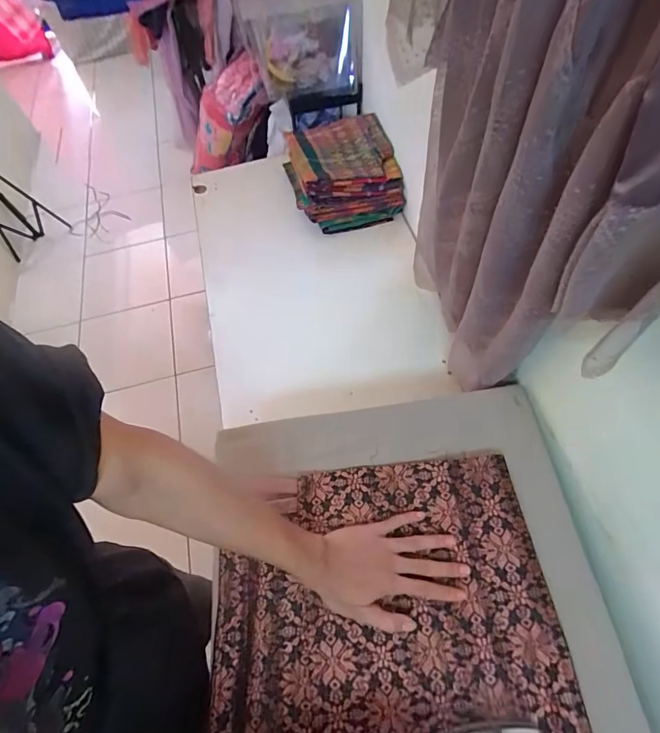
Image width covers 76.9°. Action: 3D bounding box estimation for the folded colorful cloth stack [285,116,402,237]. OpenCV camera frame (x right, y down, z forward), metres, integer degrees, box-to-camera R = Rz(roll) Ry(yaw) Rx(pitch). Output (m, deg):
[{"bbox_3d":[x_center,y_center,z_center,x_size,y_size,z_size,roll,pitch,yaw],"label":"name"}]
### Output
[{"bbox_3d":[0.030,-0.501,1.074,0.247,0.129,0.316,-11,62,-5],"label":"folded colorful cloth stack"}]

